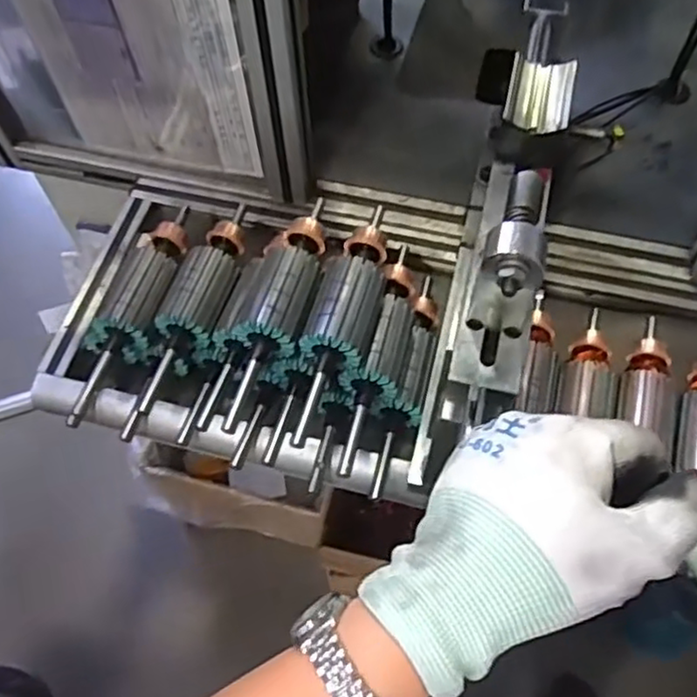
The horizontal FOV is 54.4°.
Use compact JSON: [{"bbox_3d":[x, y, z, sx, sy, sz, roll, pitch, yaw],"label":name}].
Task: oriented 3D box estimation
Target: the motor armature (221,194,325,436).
[{"bbox_3d":[-0.061,-0.035,0.564,0.060,0.042,0.214,19,63,11],"label":"motor armature"}]

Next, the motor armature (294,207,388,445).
[{"bbox_3d":[0.000,-0.031,0.571,0.053,0.066,0.209,14,62,8],"label":"motor armature"}]

